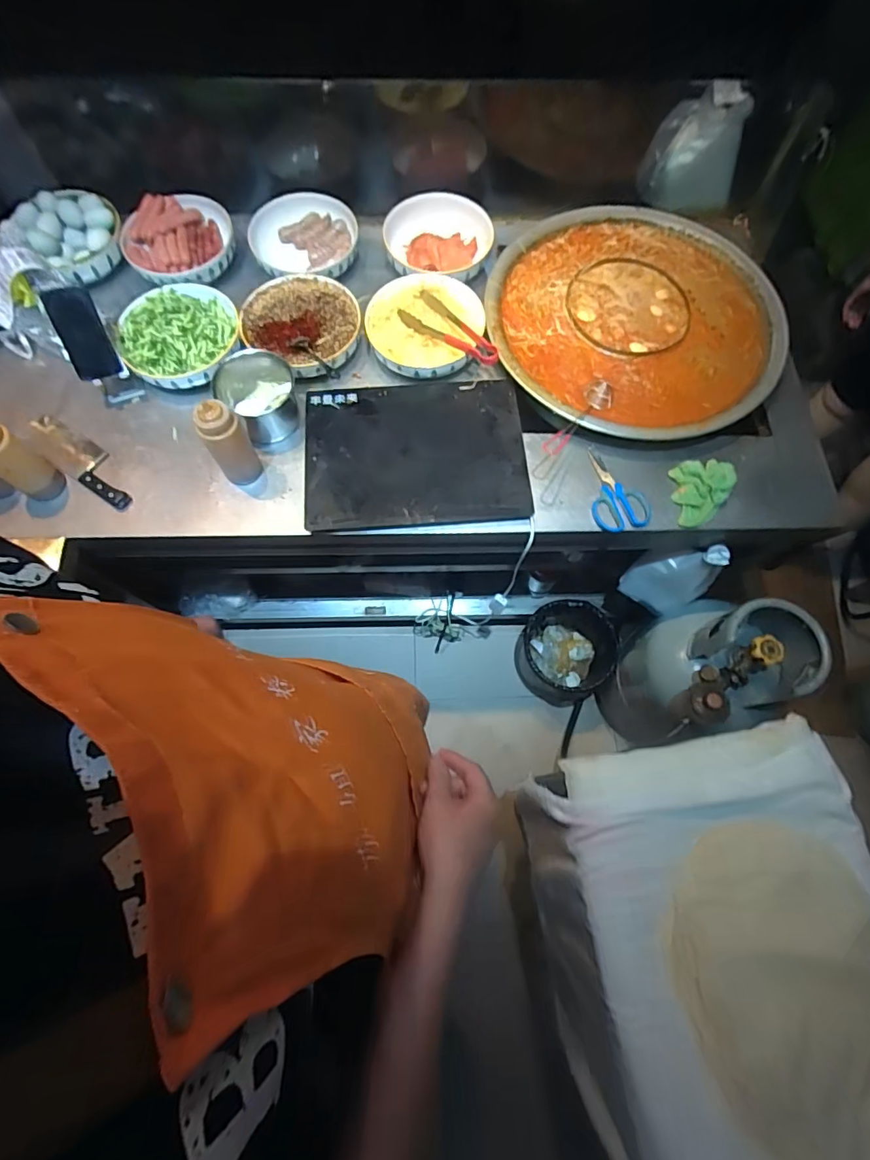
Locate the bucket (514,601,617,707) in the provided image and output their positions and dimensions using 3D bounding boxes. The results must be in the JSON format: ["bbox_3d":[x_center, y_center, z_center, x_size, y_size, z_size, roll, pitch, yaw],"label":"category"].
[{"bbox_3d":[0.374,0.210,1.469,0.260,0.266,0.262,0,70,0],"label":"bucket"}]

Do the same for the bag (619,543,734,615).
[{"bbox_3d":[0.517,-0.003,1.104,0.117,0.238,0.131,-23,77,-7],"label":"bag"}]

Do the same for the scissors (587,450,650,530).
[{"bbox_3d":[0.316,-0.165,0.909,0.099,0.020,0.165,-16,71,-6],"label":"scissors"}]

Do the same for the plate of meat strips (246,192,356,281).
[{"bbox_3d":[-0.259,-0.696,1.053,0.211,0.073,0.195,-33,74,-11],"label":"plate of meat strips"}]

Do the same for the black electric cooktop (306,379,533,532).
[{"bbox_3d":[-0.034,-0.236,0.915,0.389,0.017,0.292,-4,70,-2],"label":"black electric cooktop"}]

